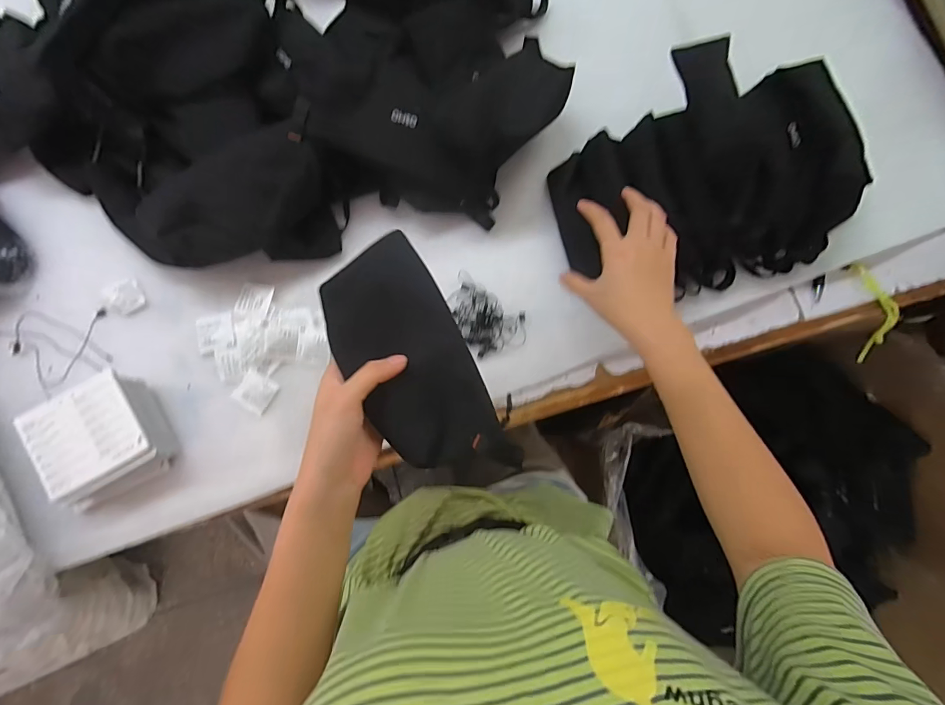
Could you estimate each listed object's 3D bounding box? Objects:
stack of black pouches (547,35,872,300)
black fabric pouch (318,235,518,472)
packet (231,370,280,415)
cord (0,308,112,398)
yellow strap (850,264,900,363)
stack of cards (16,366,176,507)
[{"bbox_3d":[0.271,-0.200,0.475,0.341,0.112,0.233,-14,83,-5],"label":"stack of black pouches"},{"bbox_3d":[-0.046,0.013,0.339,0.094,0.020,0.197,-30,92,-7],"label":"black fabric pouch"},{"bbox_3d":[-0.245,0.045,0.479,0.040,0.006,0.039,33,81,2],"label":"packet"},{"bbox_3d":[-0.461,-0.016,0.479,0.099,0.004,0.101,-40,86,-8],"label":"cord"},{"bbox_3d":[0.539,-0.043,0.571,0.022,0.052,0.175,-40,124,-8],"label":"yellow strap"},{"bbox_3d":[-0.382,0.090,0.442,0.111,0.054,0.110,-29,84,-7],"label":"stack of cards"}]

